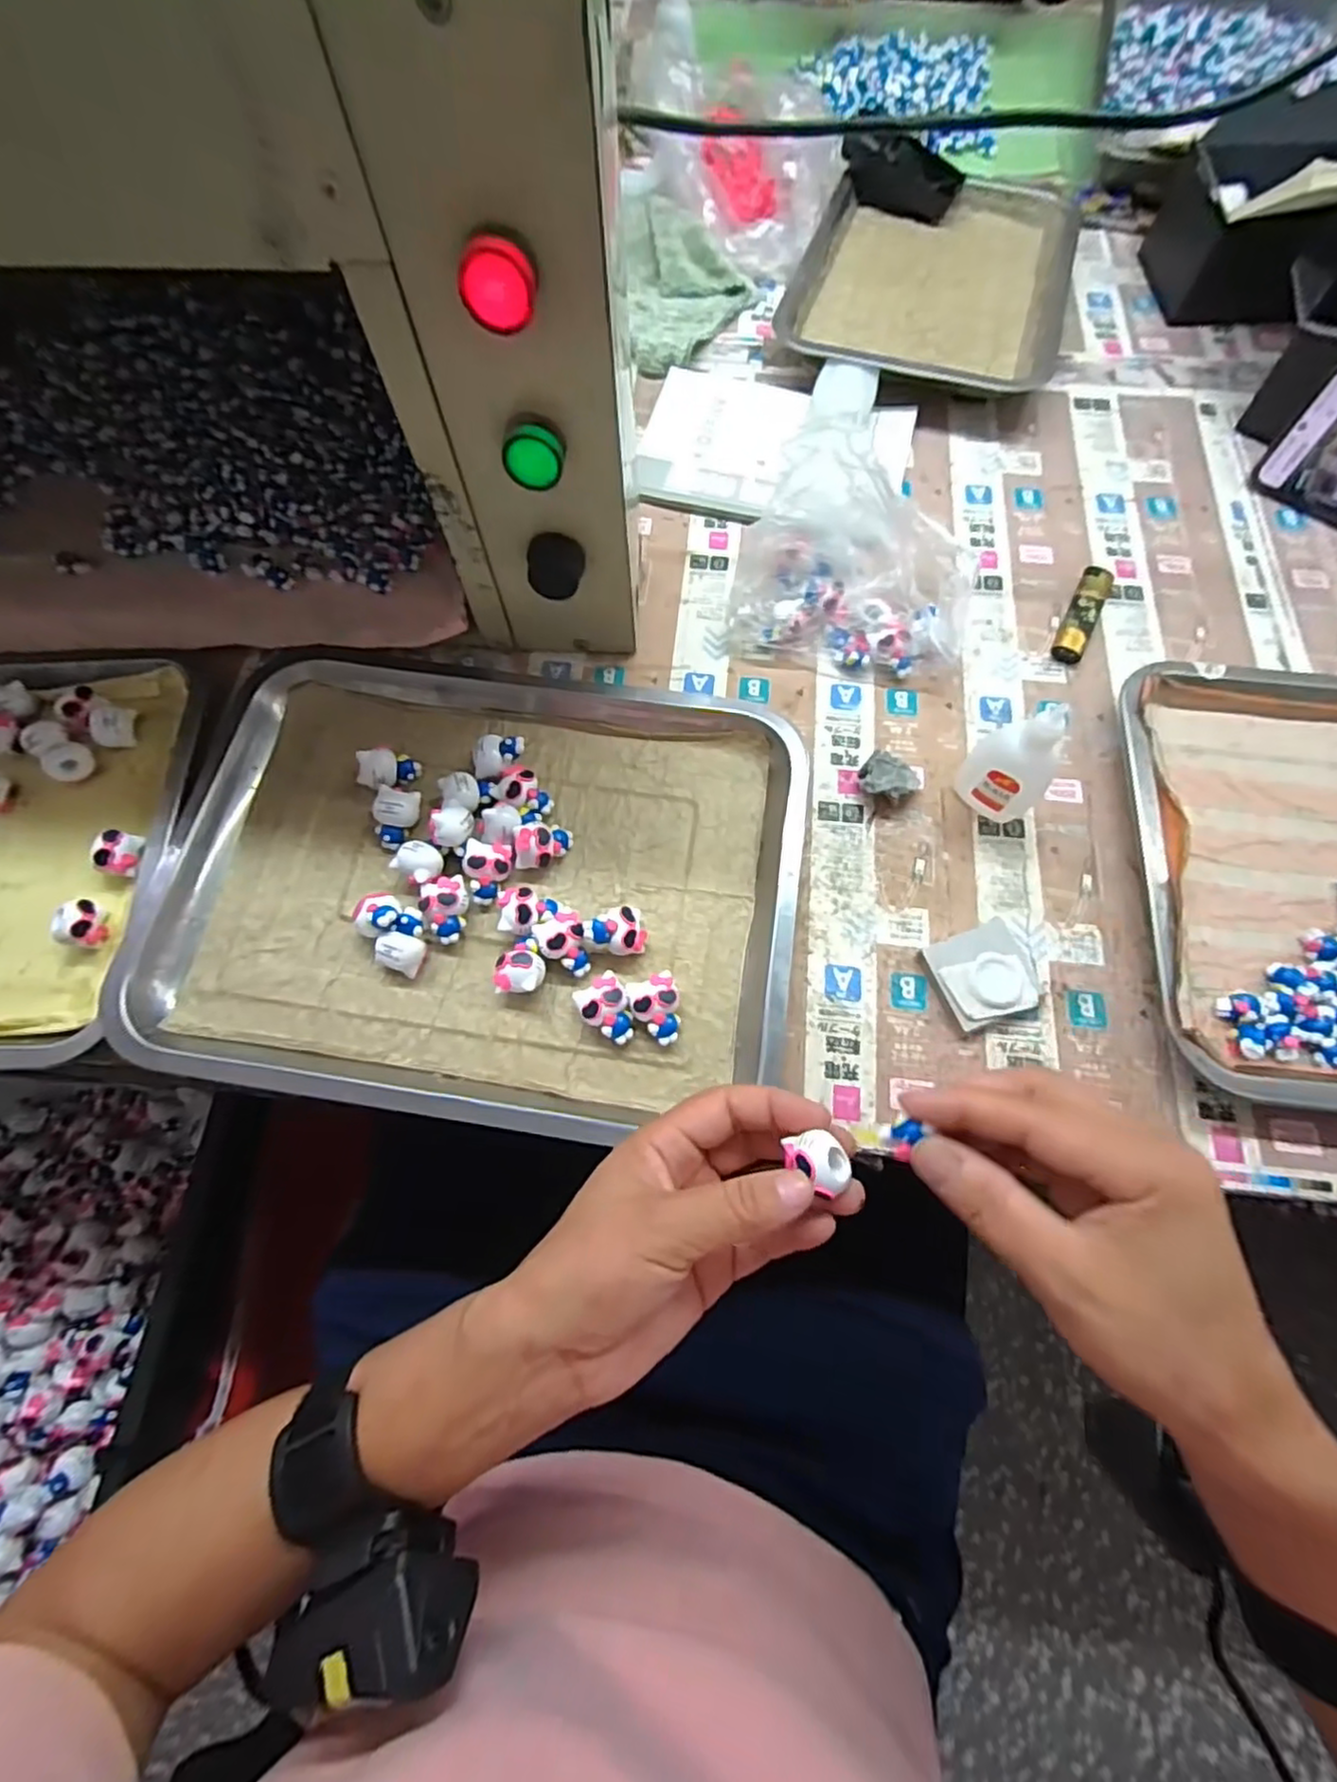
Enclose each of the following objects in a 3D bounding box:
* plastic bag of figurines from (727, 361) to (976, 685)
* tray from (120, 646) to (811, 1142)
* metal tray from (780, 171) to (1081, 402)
[{"bbox_3d":[0.121,-0.212,0.422,0.146,0.098,0.105,14,71,5],"label":"plastic bag of figurines"},{"bbox_3d":[-0.104,-0.017,0.382,0.346,0.025,0.267,8,71,3],"label":"tray"},{"bbox_3d":[0.231,-0.533,0.577,0.215,0.035,0.308,18,71,7],"label":"metal tray"}]

